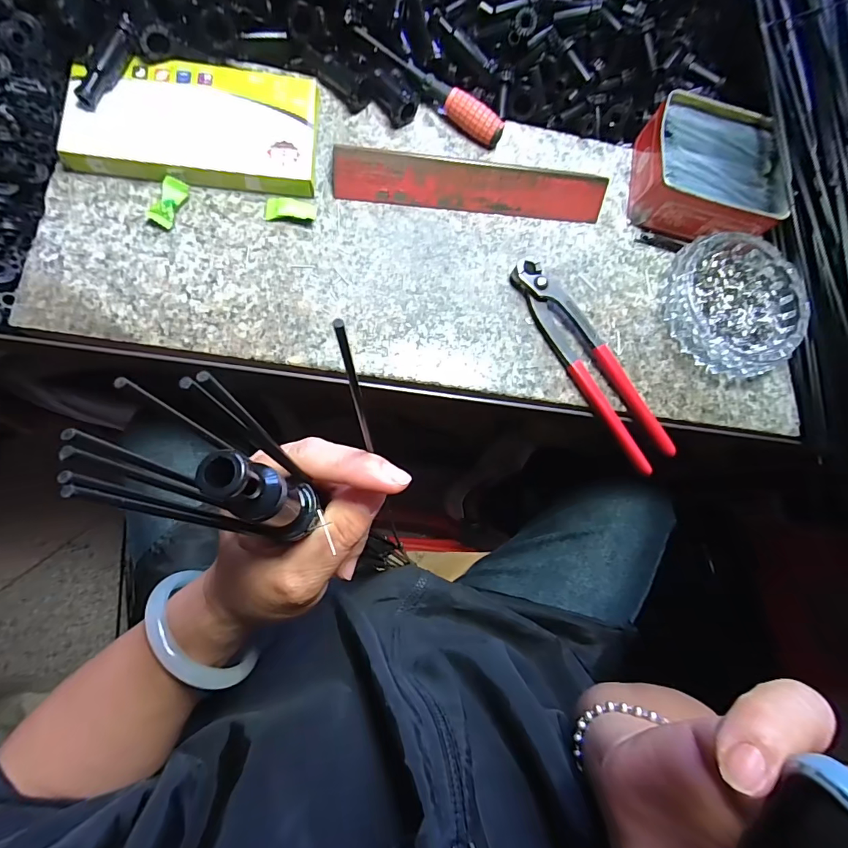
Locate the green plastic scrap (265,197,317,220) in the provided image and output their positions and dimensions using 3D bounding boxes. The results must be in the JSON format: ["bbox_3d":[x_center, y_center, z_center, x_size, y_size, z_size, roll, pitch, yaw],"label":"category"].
[{"bbox_3d":[-0.106,-0.172,0.344,0.039,0.009,0.018,0,81,-9],"label":"green plastic scrap"}]

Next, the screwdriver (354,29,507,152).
[{"bbox_3d":[0.007,-0.291,0.364,0.143,0.019,0.020,38,77,-1],"label":"screwdriver"}]

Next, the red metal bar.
[{"bbox_3d":[0.042,-0.197,0.357,0.227,0.020,0.029,1,81,-9],"label":"red metal bar"}]

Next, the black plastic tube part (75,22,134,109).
[{"bbox_3d":[-0.231,-0.260,0.314,0.014,0.015,0.065,24,78,-4],"label":"black plastic tube part"}]

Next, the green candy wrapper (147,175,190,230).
[{"bbox_3d":[-0.192,-0.168,0.322,0.019,0.008,0.037,22,78,-5],"label":"green candy wrapper"}]

